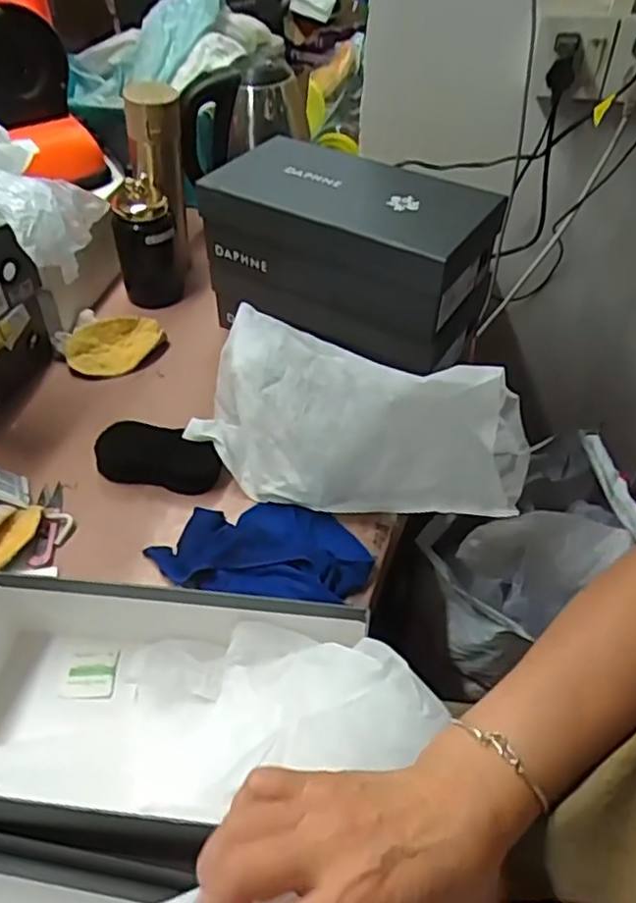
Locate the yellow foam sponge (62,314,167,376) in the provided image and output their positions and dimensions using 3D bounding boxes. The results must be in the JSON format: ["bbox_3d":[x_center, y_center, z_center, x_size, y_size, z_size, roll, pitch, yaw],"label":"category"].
[{"bbox_3d":[-0.247,-0.133,0.814,0.112,0.030,0.076,-11,49,-13],"label":"yellow foam sponge"}]

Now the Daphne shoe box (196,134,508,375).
[{"bbox_3d":[0.027,-0.216,0.765,0.308,0.177,0.156,19,49,14],"label":"Daphne shoe box"}]

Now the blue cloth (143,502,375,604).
[{"bbox_3d":[-0.050,0.080,0.621,0.201,0.035,0.134,14,48,10],"label":"blue cloth"}]

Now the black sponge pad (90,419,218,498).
[{"bbox_3d":[-0.162,0.006,0.690,0.126,0.039,0.056,7,47,4],"label":"black sponge pad"}]

